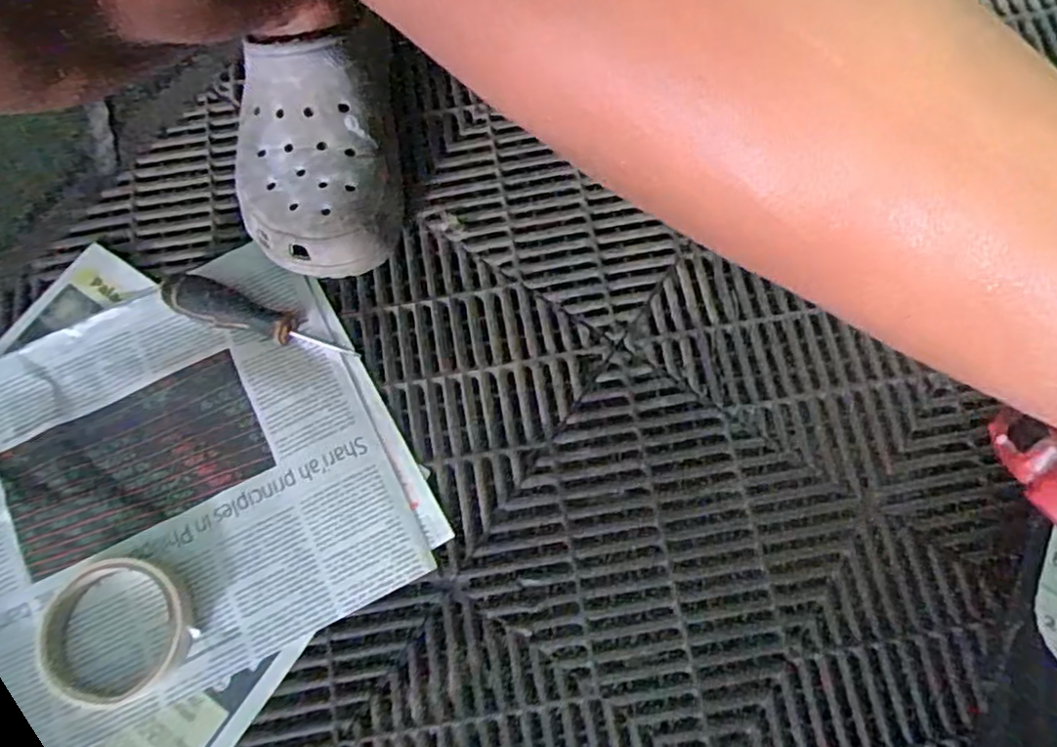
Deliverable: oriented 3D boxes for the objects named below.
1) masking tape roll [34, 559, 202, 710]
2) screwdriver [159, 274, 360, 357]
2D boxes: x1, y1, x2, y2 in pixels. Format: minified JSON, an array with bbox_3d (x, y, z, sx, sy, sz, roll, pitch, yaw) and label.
[{"bbox_3d":[-0.263,0.162,0.443,0.092,0.016,0.089,0,72,0],"label":"masking tape roll"},{"bbox_3d":[-0.200,-0.041,0.503,0.148,0.034,0.028,18,73,6],"label":"screwdriver"}]

